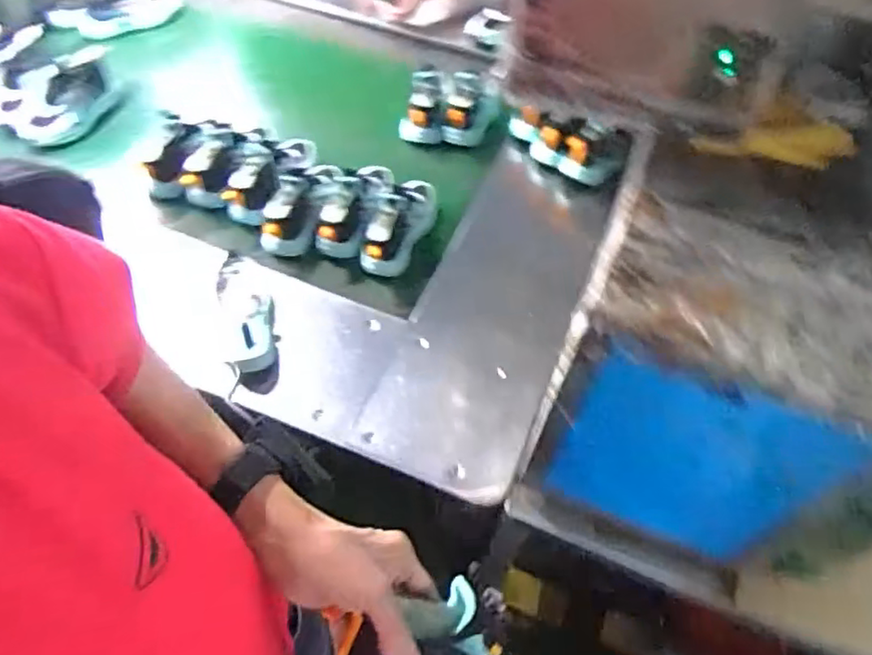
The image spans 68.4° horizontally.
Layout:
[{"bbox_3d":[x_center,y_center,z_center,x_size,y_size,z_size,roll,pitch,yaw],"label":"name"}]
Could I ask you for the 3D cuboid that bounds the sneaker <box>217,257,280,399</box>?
[{"bbox_3d":[-0.293,-0.017,0.995,0.079,0.072,0.252,-12,56,-11],"label":"sneaker"}]

